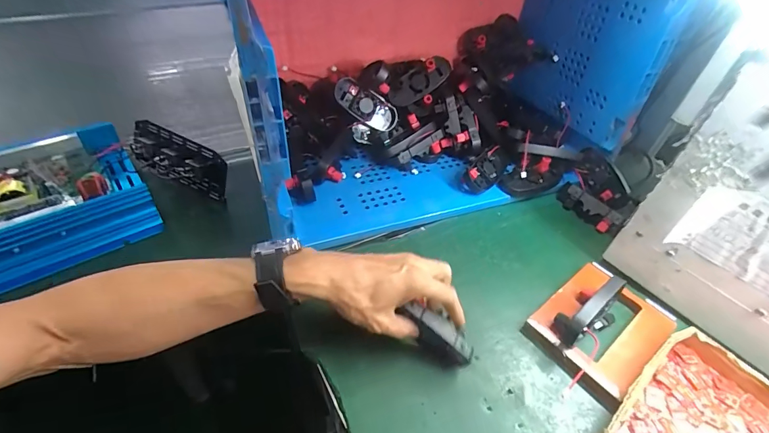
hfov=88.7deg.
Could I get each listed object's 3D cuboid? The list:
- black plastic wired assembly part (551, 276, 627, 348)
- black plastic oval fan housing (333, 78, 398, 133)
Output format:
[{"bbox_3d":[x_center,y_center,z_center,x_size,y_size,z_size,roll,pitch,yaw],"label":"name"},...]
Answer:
[{"bbox_3d":[0.242,0.113,0.462,0.104,0.066,0.046,-29,54,-30],"label":"black plastic wired assembly part"},{"bbox_3d":[-0.032,-0.189,0.672,0.118,0.050,0.023,29,16,-23],"label":"black plastic oval fan housing"}]

